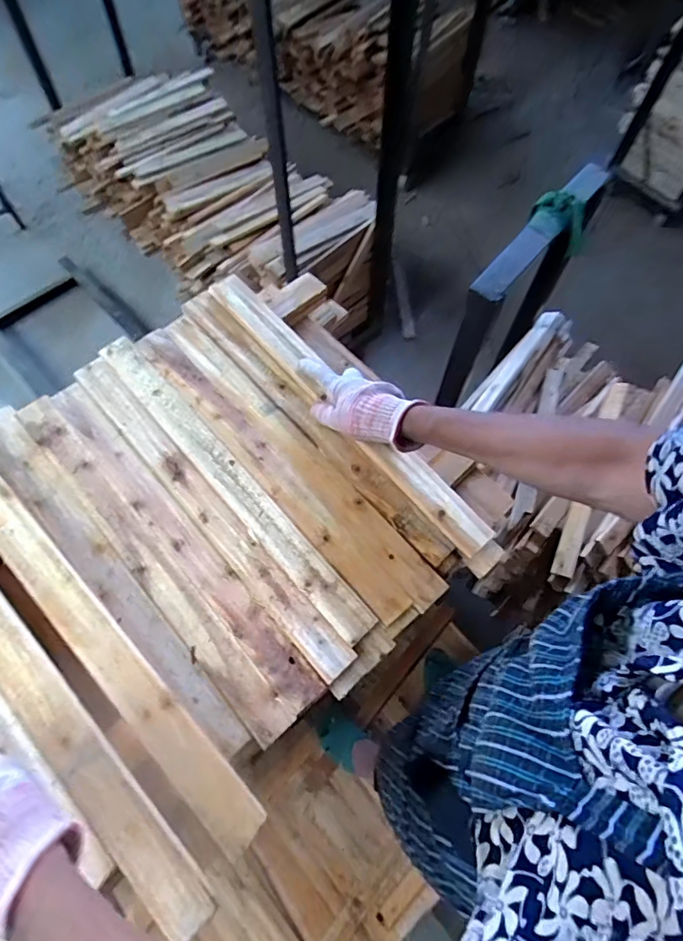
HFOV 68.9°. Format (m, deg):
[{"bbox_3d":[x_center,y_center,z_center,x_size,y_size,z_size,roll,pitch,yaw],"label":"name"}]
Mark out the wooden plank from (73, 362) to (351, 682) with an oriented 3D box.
[{"bbox_3d":[-0.162,0.035,0.585,0.044,0.026,0.488,-38,70,-21],"label":"wooden plank"}]

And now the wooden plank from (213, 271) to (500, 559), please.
[{"bbox_3d":[-0.004,-0.090,0.621,0.041,0.022,0.485,-36,72,-21],"label":"wooden plank"}]

